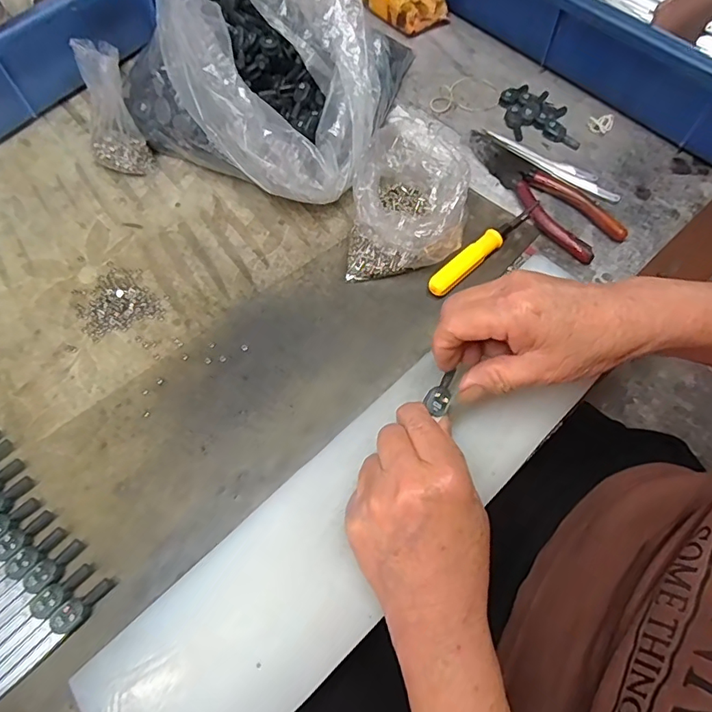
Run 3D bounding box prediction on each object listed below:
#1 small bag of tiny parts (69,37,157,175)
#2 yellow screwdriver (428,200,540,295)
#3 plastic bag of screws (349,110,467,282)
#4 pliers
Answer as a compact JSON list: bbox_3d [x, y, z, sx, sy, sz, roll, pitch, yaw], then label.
[{"bbox_3d":[-0.199,-0.196,0.392,0.046,0.094,0.032,-6,44,-5],"label":"small bag of tiny parts"},{"bbox_3d":[0.101,-0.084,0.375,0.116,0.015,0.015,-39,72,-16],"label":"yellow screwdriver"},{"bbox_3d":[0.039,-0.120,0.371,0.083,0.046,0.116,3,66,1],"label":"plastic bag of screws"},{"bbox_3d":[0.149,-0.140,0.403,0.044,0.012,0.151,-33,70,-14],"label":"pliers"}]

